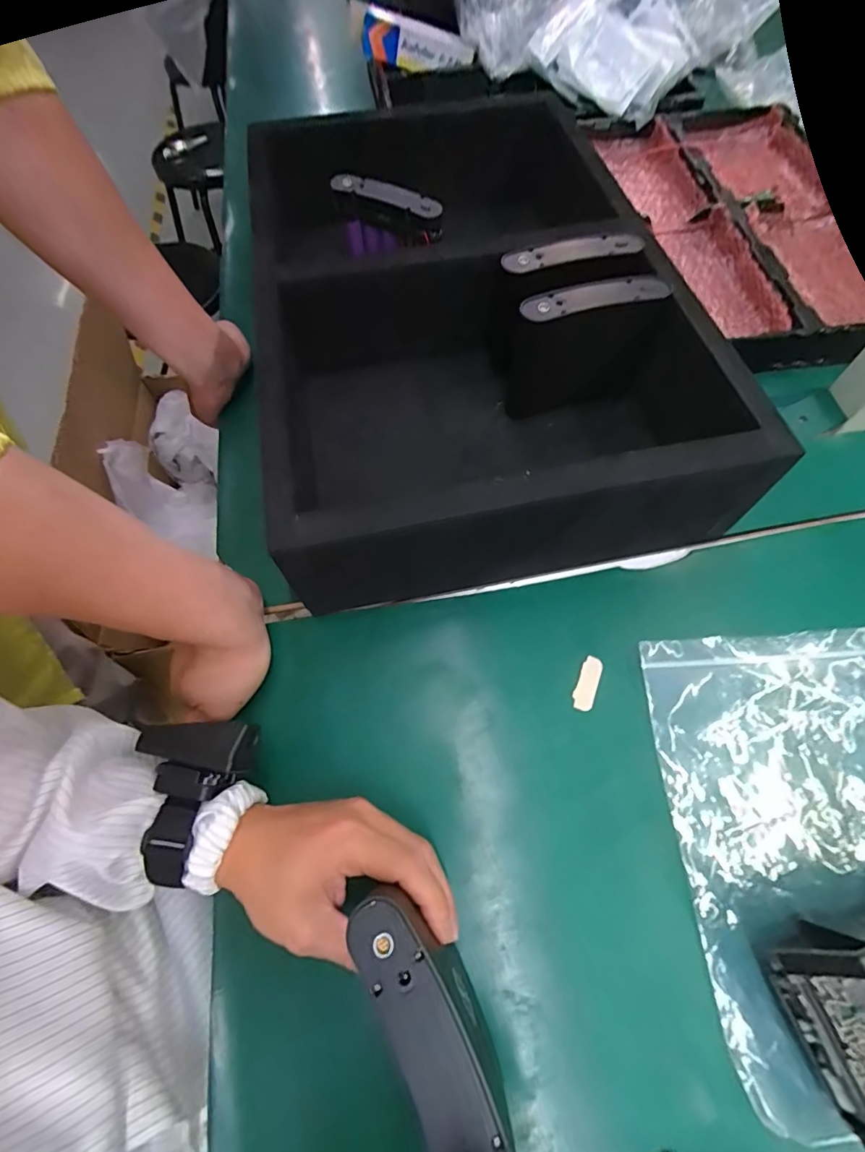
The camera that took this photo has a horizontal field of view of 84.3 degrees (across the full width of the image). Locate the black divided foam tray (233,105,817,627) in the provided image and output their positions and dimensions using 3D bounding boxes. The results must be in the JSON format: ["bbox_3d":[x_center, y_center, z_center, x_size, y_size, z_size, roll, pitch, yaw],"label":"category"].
[{"bbox_3d":[0.038,-0.236,0.443,0.371,0.128,0.474,-10,66,-3],"label":"black divided foam tray"}]

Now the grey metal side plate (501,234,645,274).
[{"bbox_3d":[0.121,-0.280,0.411,0.126,0.006,0.030,-15,65,-5],"label":"grey metal side plate"}]

